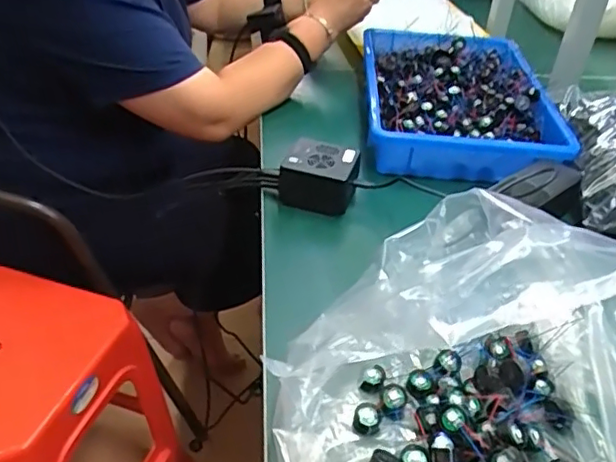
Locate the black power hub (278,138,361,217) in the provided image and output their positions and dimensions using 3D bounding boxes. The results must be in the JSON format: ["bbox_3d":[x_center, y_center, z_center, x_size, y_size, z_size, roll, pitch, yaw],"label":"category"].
[{"bbox_3d":[0.013,-0.062,0.679,0.080,0.055,0.057,13,38,12],"label":"black power hub"}]

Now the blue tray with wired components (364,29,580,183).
[{"bbox_3d":[0.204,-0.196,0.854,0.244,0.061,0.372,4,37,0],"label":"blue tray with wired components"}]

